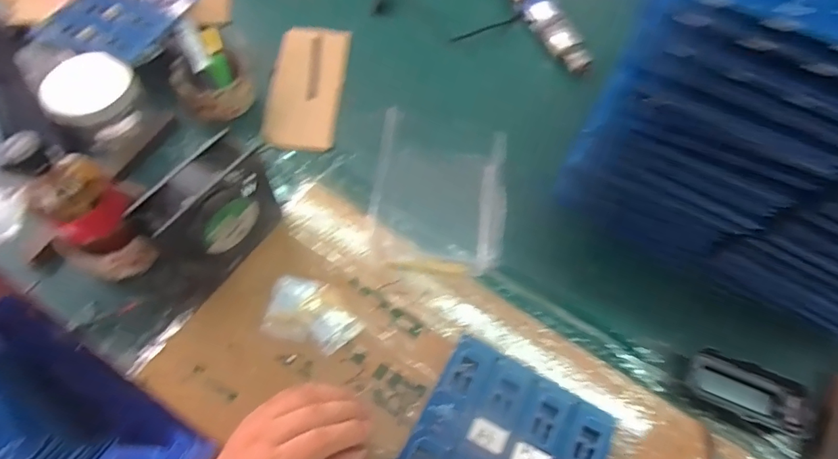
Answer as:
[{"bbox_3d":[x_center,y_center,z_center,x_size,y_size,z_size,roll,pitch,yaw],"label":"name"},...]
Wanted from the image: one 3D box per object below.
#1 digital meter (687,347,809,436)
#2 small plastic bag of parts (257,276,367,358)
[{"bbox_3d":[0.321,0.158,0.452,0.111,0.019,0.049,23,64,7],"label":"digital meter"},{"bbox_3d":[-0.106,0.086,0.473,0.095,0.008,0.064,18,63,4],"label":"small plastic bag of parts"}]

